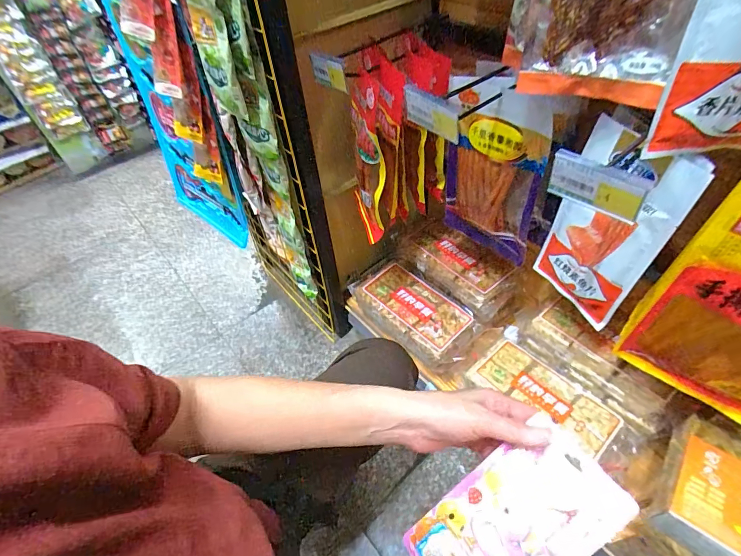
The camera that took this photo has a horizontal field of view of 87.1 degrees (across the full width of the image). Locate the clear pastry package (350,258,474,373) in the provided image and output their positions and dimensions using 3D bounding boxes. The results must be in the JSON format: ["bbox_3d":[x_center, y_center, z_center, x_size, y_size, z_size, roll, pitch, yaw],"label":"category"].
[{"bbox_3d":[0.090,0.071,0.863,0.157,0.052,0.296,-33,54,-22],"label":"clear pastry package"}]

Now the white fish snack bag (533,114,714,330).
[{"bbox_3d":[0.311,-0.060,0.523,0.021,0.265,0.139,-25,52,-16],"label":"white fish snack bag"}]

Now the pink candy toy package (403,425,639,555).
[{"bbox_3d":[0.119,0.206,0.328,0.170,0.004,0.098,-42,46,-1],"label":"pink candy toy package"}]

